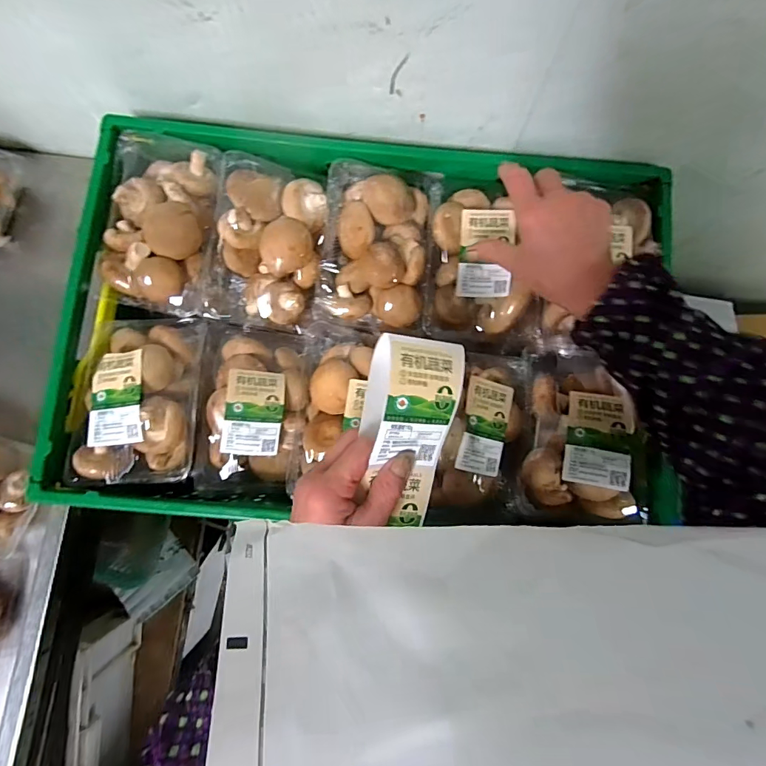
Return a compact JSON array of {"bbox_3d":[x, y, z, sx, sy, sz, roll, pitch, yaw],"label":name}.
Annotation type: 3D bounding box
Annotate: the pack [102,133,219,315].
[{"bbox_3d":[-0.233,-0.174,0.458,0.113,0.046,0.193,5,83,2],"label":"pack"}]

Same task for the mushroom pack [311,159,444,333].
[{"bbox_3d":[-0.004,-0.149,0.474,0.117,0.065,0.181,5,83,2],"label":"mushroom pack"}]

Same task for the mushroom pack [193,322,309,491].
[{"bbox_3d":[-0.136,0.023,0.454,0.107,0.055,0.170,0,83,2],"label":"mushroom pack"}]

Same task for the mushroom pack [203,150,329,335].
[{"bbox_3d":[-0.121,-0.146,0.463,0.118,0.066,0.165,9,83,3],"label":"mushroom pack"}]

